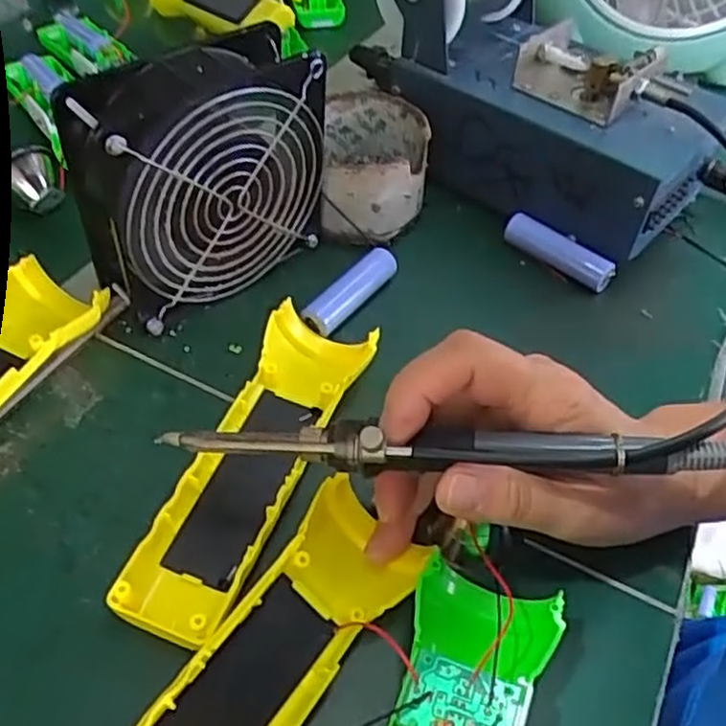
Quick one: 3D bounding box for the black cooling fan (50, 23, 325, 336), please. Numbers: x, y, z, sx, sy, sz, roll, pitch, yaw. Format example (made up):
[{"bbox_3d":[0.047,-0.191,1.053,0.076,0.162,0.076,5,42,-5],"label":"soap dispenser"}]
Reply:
[{"bbox_3d":[-0.077,-0.086,0.358,0.121,0.120,0.045,-32,58,-28],"label":"black cooling fan"}]

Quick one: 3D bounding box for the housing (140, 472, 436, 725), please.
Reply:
[{"bbox_3d":[-0.037,0.108,0.245,0.046,0.030,0.159,29,54,20],"label":"housing"}]

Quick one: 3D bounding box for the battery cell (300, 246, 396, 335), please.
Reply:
[{"bbox_3d":[-0.004,-0.038,0.388,0.017,0.020,0.067,30,53,20],"label":"battery cell"}]

